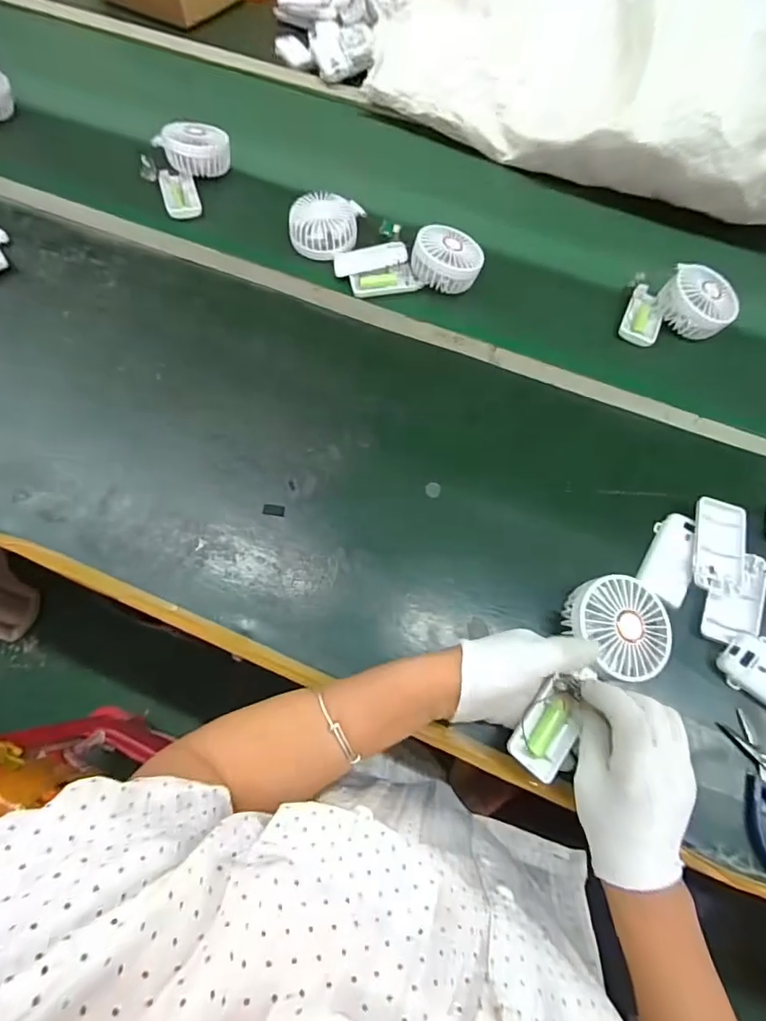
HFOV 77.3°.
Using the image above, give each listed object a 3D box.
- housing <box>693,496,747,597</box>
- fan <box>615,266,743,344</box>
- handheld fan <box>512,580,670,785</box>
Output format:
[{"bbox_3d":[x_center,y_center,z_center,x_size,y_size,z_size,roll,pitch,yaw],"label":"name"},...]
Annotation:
[{"bbox_3d":[0.329,0.036,0.468,0.051,0.017,0.090,17,70,4],"label":"housing"},{"bbox_3d":[0.372,-0.252,0.595,0.118,0.050,0.097,20,70,5],"label":"fan"},{"bbox_3d":[0.174,0.138,0.405,0.084,0.033,0.182,37,81,11],"label":"handheld fan"}]

